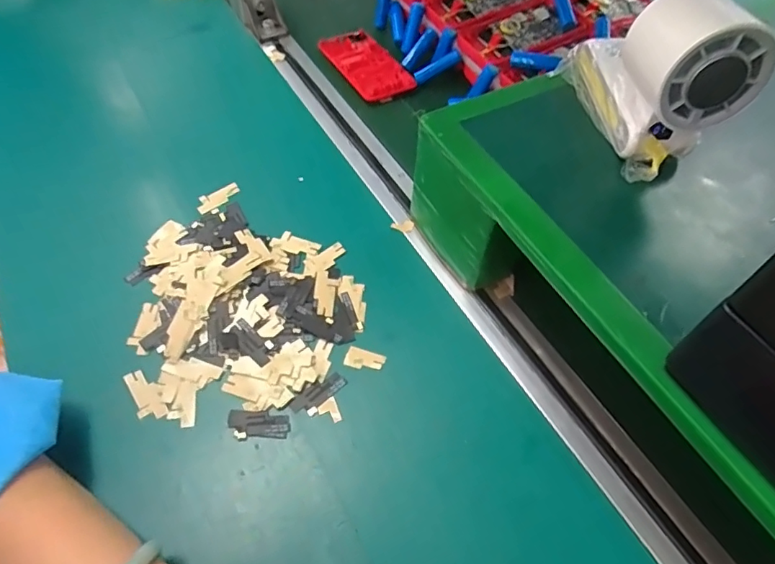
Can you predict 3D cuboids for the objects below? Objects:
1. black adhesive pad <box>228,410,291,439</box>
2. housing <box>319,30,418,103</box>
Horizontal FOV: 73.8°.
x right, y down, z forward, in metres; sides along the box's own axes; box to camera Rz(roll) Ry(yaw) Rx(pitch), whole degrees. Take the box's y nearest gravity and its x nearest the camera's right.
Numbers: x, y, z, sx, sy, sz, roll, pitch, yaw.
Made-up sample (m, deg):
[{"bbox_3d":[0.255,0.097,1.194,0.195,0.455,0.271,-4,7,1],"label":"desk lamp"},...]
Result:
[{"bbox_3d":[-0.085,0.094,0.341,0.041,0.004,0.017,3,55,-1],"label":"black adhesive pad"},{"bbox_3d":[-0.024,-0.236,0.560,0.059,0.017,0.113,-28,61,-21],"label":"housing"}]

